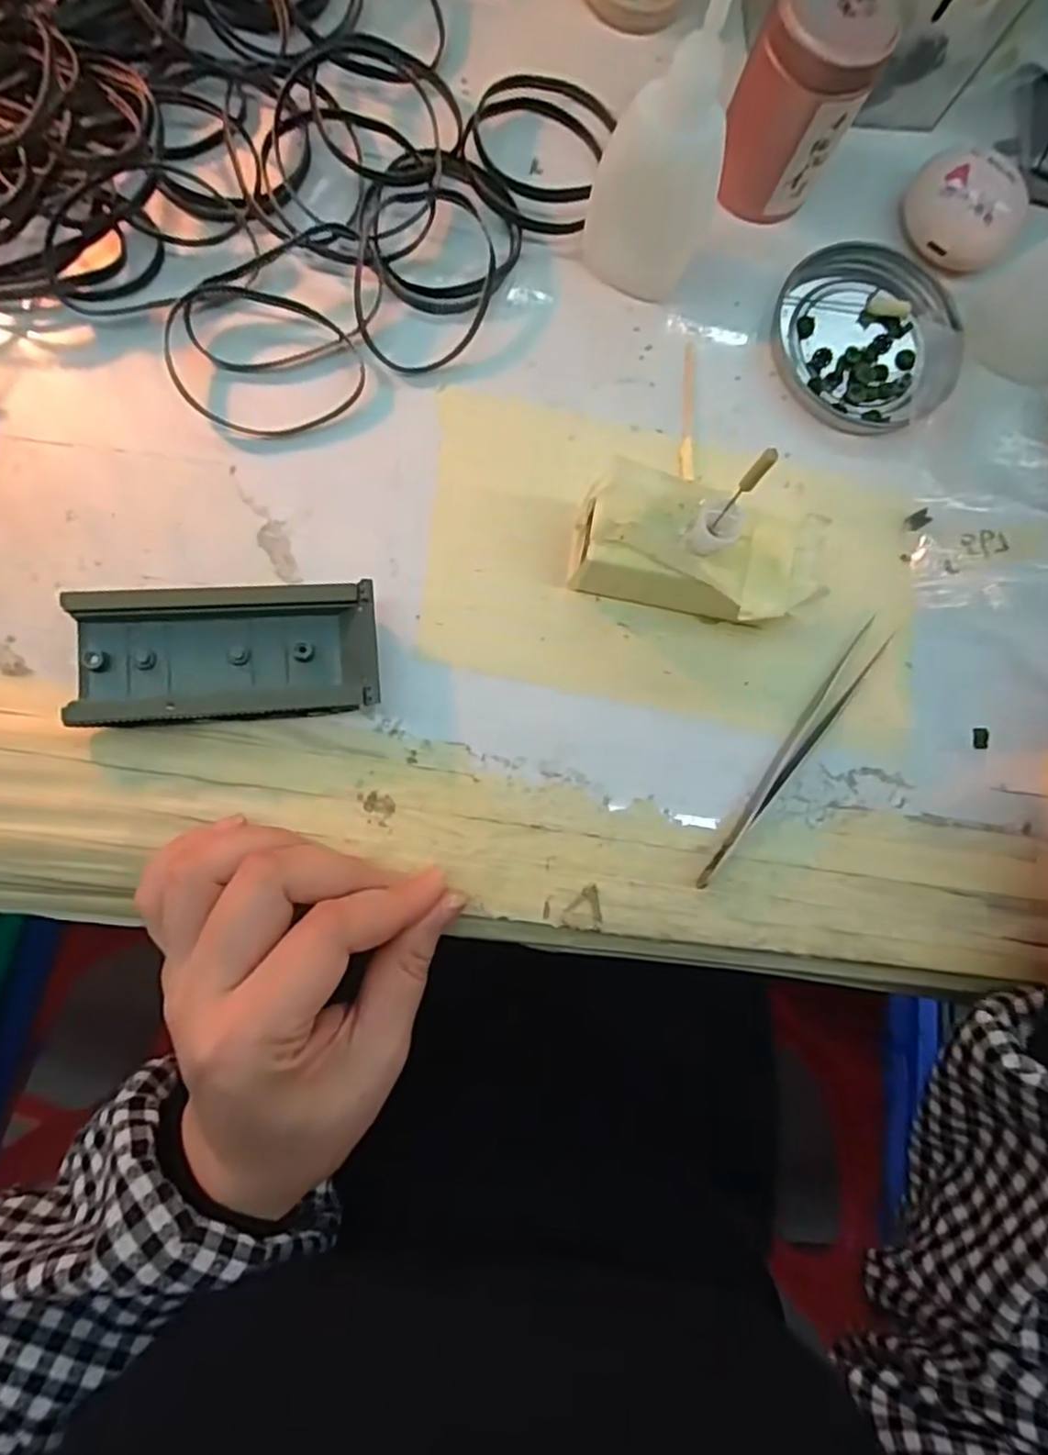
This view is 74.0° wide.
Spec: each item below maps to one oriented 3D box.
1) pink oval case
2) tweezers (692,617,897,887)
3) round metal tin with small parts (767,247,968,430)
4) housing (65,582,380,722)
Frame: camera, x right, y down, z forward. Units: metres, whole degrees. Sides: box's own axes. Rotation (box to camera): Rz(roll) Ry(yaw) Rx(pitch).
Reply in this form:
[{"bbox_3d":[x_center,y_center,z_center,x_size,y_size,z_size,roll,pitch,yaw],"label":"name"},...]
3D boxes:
[{"bbox_3d":[0.184,-0.214,0.290,0.044,0.020,0.042,17,81,-5],"label":"pink oval case"},{"bbox_3d":[0.101,0.009,0.261,0.013,0.009,0.121,39,79,-1],"label":"tweezers"},{"bbox_3d":[0.141,-0.162,0.287,0.077,0.010,0.076,41,79,-1],"label":"round metal tin with small parts"},{"bbox_3d":[-0.099,-0.025,0.238,0.096,0.017,0.044,-5,83,-8],"label":"housing"}]

